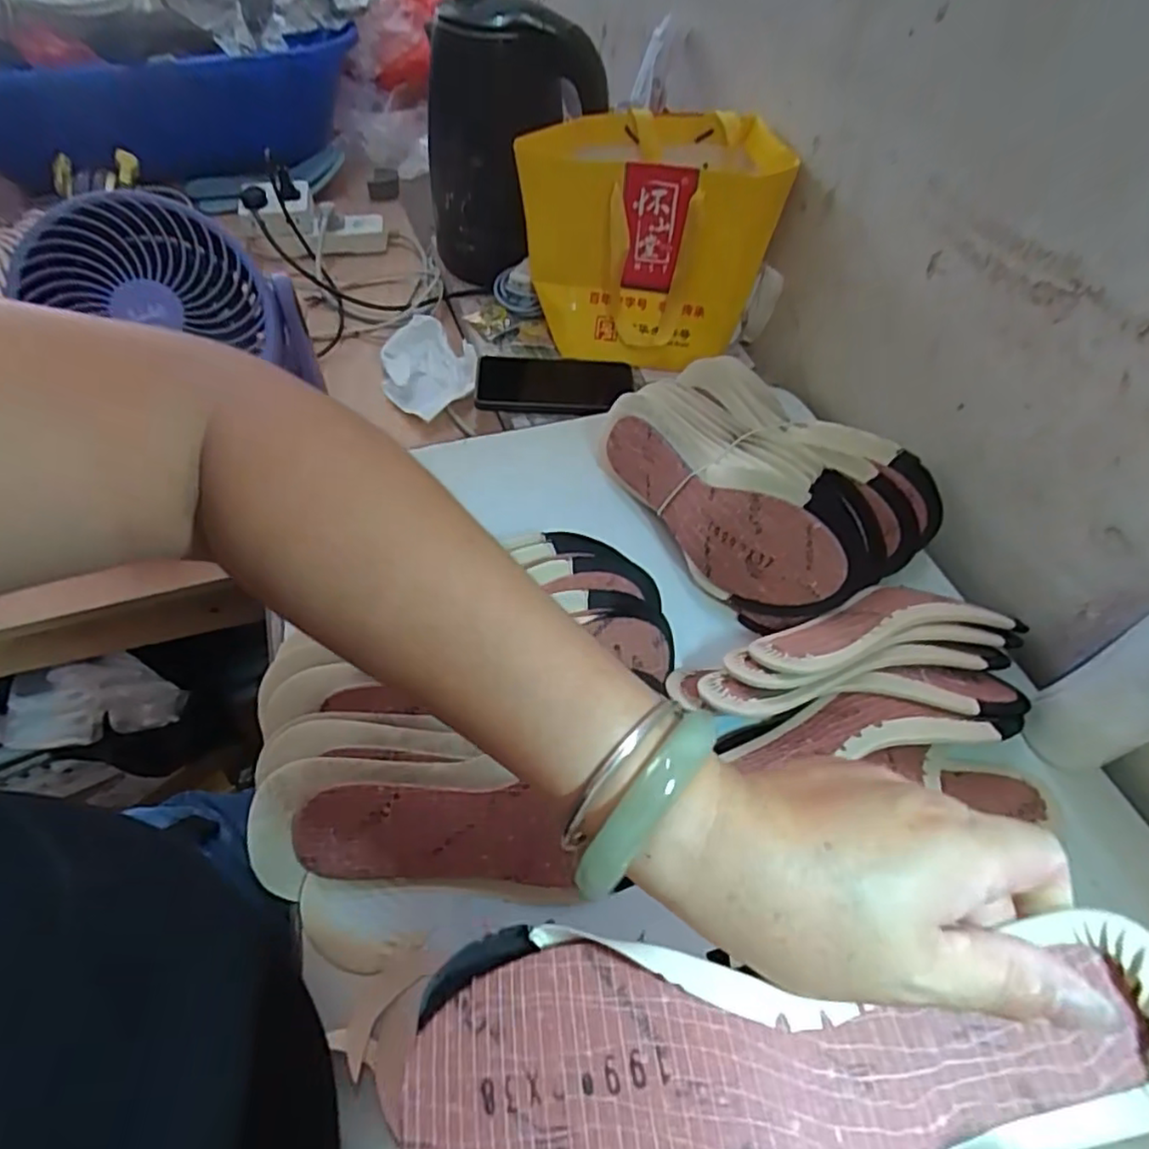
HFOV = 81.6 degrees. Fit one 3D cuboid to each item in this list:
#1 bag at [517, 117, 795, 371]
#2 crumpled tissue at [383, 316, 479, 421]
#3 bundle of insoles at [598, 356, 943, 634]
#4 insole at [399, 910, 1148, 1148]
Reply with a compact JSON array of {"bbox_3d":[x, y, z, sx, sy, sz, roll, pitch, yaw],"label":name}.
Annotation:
[{"bbox_3d":[0.073,-0.337,0.680,0.248,0.181,0.142,-3,52,-4],"label":"bag"},{"bbox_3d":[-0.161,-0.233,0.739,0.098,0.029,0.136,-5,52,-6],"label":"crumpled tissue"},{"bbox_3d":[0.145,-0.087,0.534,0.185,0.083,0.253,-36,61,-26],"label":"bundle of insoles"},{"bbox_3d":[0.067,0.146,0.186,0.226,0.023,0.090,-4,52,-2],"label":"insole"}]

